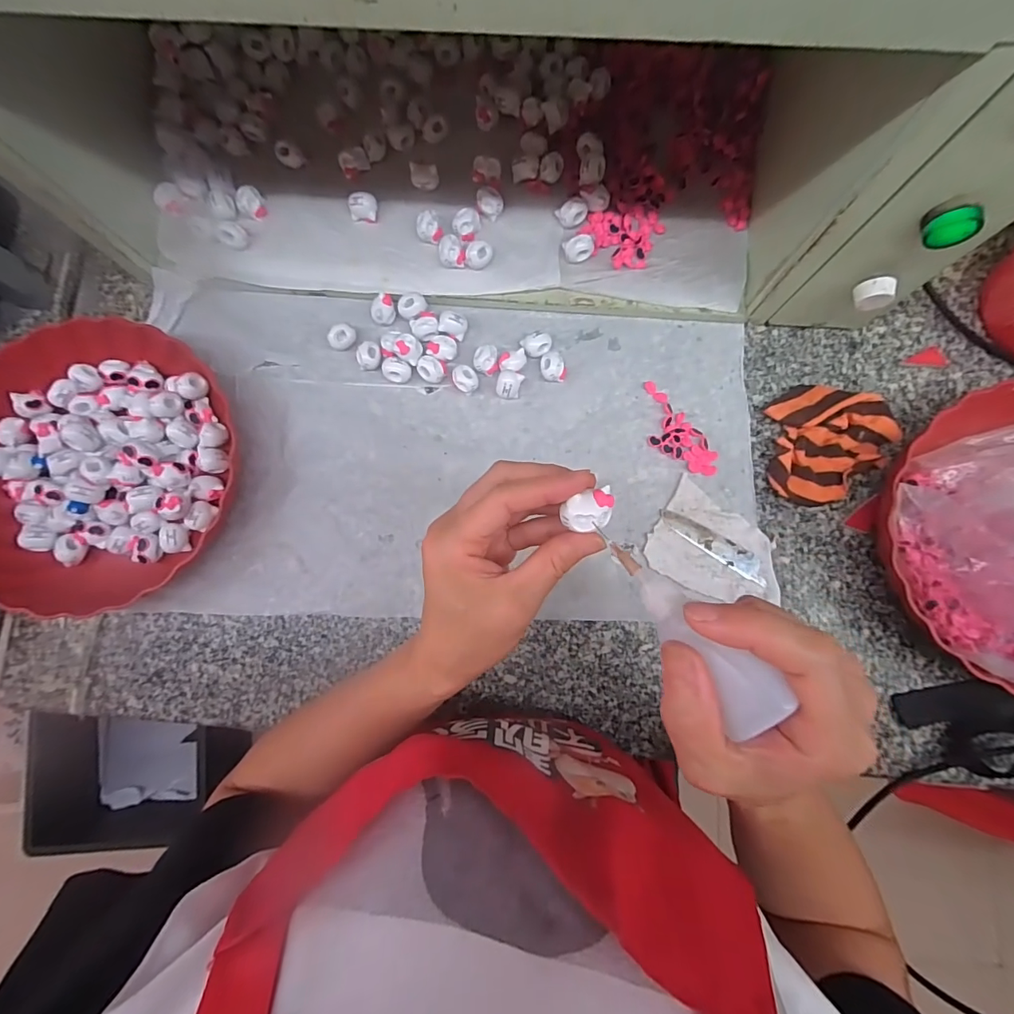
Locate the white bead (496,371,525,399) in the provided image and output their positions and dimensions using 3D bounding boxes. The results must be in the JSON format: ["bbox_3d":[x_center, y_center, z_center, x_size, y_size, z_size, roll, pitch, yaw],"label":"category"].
[{"bbox_3d":[0.003,-0.109,0.411,0.024,0.021,0.019,1,83,1],"label":"white bead"}]

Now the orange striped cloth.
[{"bbox_3d":[0.282,-0.055,0.396,0.098,0.031,0.101,0,83,1],"label":"orange striped cloth"}]

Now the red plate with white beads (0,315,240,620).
[{"bbox_3d":[-0.358,-0.042,0.396,0.229,0.048,0.236,0,83,1],"label":"red plate with white beads"}]

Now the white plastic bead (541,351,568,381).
[{"bbox_3d":[0.043,-0.126,0.416,0.024,0.018,0.025,0,83,1],"label":"white plastic bead"}]

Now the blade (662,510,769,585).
[{"bbox_3d":[0.182,0.033,0.399,0.101,0.004,0.021,33,85,4],"label":"blade"}]

